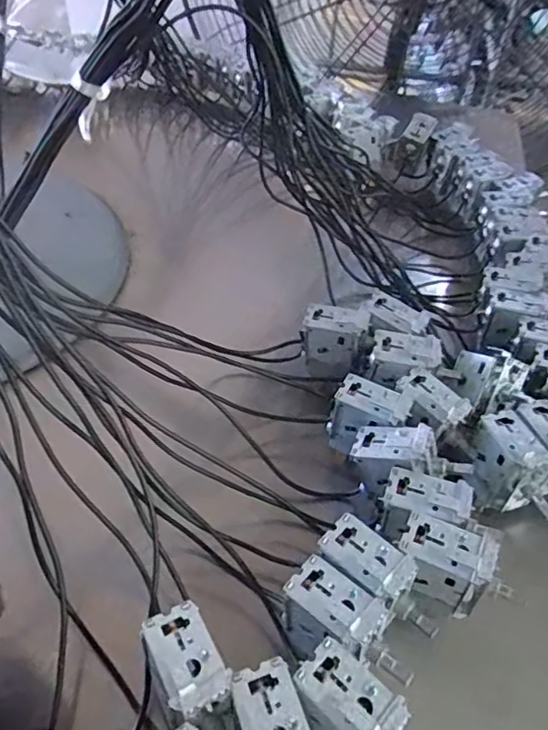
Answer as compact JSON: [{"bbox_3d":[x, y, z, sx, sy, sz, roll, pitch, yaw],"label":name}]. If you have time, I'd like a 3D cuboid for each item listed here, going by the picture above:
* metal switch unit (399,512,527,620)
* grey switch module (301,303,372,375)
[{"bbox_3d":[0.081,0.089,0.257,0.052,0.039,0.023,14,43,15],"label":"metal switch unit"},{"bbox_3d":[0.037,-0.014,0.371,0.038,0.042,0.020,11,43,12],"label":"grey switch module"}]

